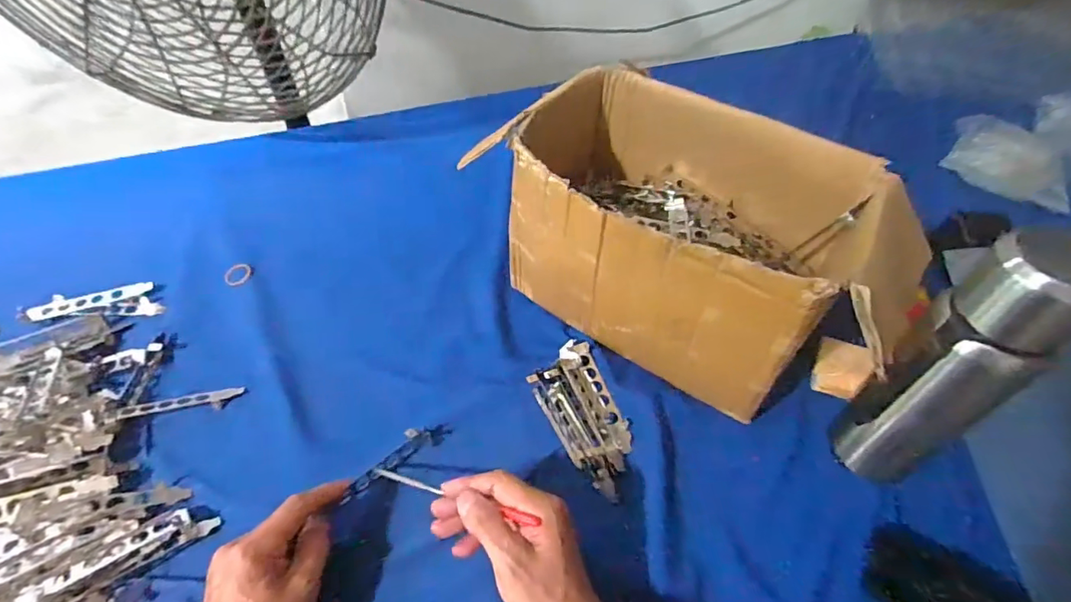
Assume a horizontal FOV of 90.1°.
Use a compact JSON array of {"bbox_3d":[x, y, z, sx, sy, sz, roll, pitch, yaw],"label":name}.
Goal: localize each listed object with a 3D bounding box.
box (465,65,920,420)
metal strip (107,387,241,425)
[{"bbox_3d":[0.146,-0.054,0.541,0.376,0.207,0.224,30,55,22],"label":"box"},{"bbox_3d":[-0.347,0.101,0.520,0.115,0.005,0.019,-7,64,-17],"label":"metal strip"}]

